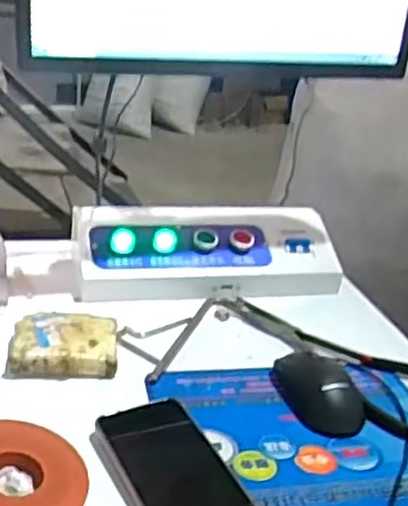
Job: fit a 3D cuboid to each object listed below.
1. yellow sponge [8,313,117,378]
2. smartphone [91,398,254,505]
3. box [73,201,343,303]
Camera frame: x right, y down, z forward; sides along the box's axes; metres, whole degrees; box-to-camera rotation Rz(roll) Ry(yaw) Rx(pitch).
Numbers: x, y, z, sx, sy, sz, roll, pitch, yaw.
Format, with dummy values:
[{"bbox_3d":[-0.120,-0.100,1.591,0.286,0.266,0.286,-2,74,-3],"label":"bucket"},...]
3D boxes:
[{"bbox_3d":[-0.135,0.089,0.706,0.098,0.029,0.078,3,25,-8],"label":"yellow sponge"},{"bbox_3d":[-0.022,0.172,0.560,0.080,0.016,0.162,-8,28,-28],"label":"smartphone"},{"bbox_3d":[0.004,-0.003,0.891,0.321,0.076,0.114,0,25,-14],"label":"box"}]

